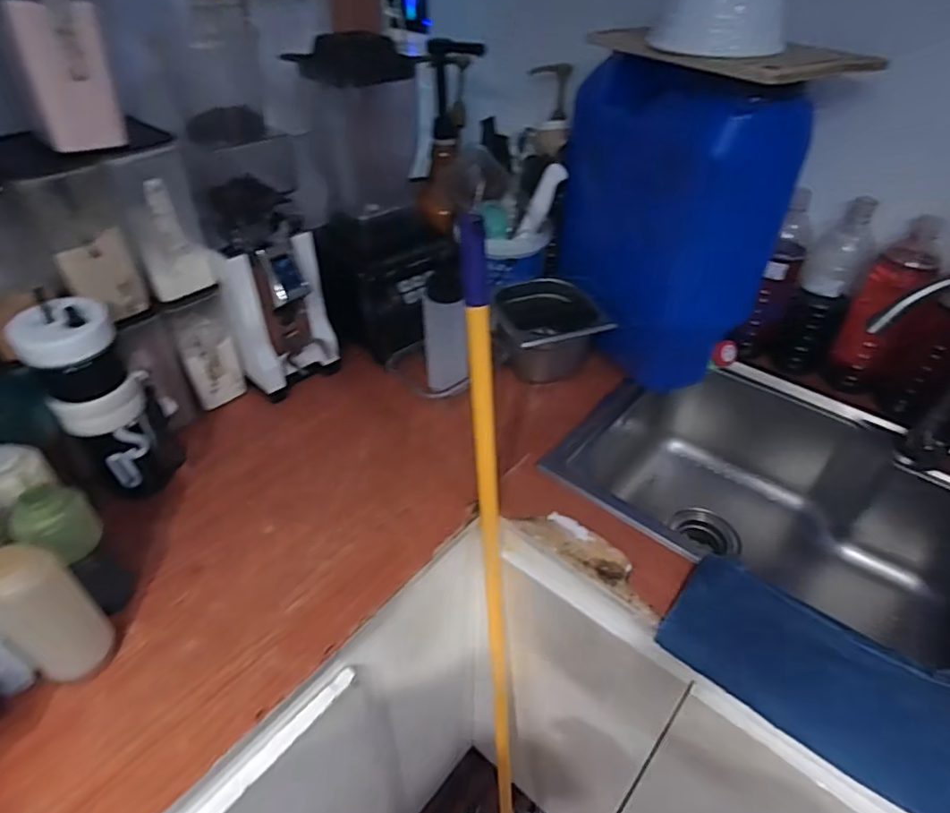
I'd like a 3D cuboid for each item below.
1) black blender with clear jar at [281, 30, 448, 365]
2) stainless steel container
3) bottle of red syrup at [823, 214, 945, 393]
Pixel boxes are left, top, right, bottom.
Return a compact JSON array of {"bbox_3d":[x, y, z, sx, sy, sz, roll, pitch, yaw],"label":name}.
[{"bbox_3d":[-0.150,-0.288,0.831,0.157,0.395,0.215,-9,42,-11],"label":"black blender with clear jar"},{"bbox_3d":[0.109,-0.114,0.901,0.160,0.102,0.169,-10,42,-12],"label":"stainless steel container"},{"bbox_3d":[0.590,-0.144,0.831,0.073,0.252,0.063,26,47,25],"label":"bottle of red syrup"}]

